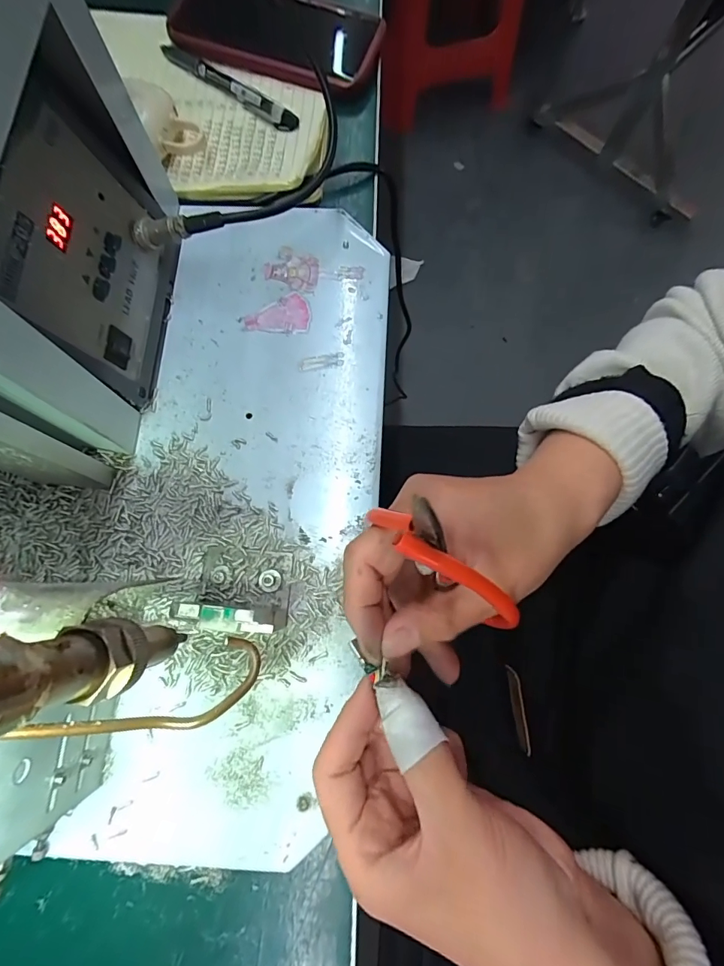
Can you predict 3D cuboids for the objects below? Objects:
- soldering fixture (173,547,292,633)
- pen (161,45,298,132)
[{"bbox_3d":[-0.063,0.053,0.223,0.053,0.044,0.044,5,77,1],"label":"soldering fixture"},{"bbox_3d":[-0.105,-0.310,0.340,0.136,0.013,0.010,38,79,8],"label":"pen"}]

